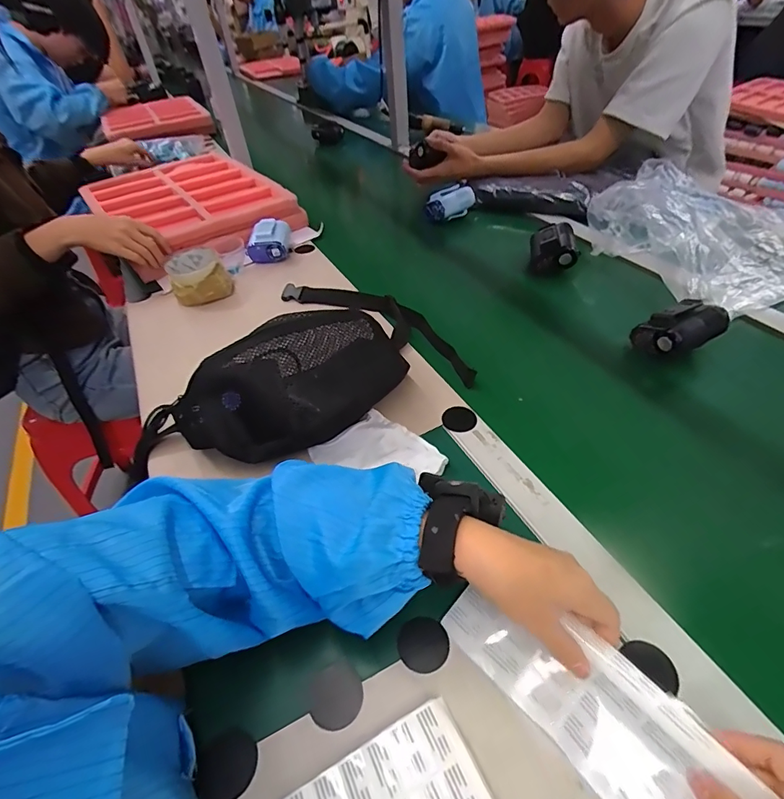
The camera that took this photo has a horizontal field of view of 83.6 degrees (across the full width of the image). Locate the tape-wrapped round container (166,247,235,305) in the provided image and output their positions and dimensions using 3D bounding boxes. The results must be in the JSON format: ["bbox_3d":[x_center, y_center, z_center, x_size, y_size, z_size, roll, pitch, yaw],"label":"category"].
[{"bbox_3d":[-0.305,-0.194,0.690,0.083,0.060,0.079,-3,44,3],"label":"tape-wrapped round container"}]

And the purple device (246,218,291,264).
[{"bbox_3d":[-0.218,-0.286,0.784,0.063,0.051,0.090,-3,44,4],"label":"purple device"}]

